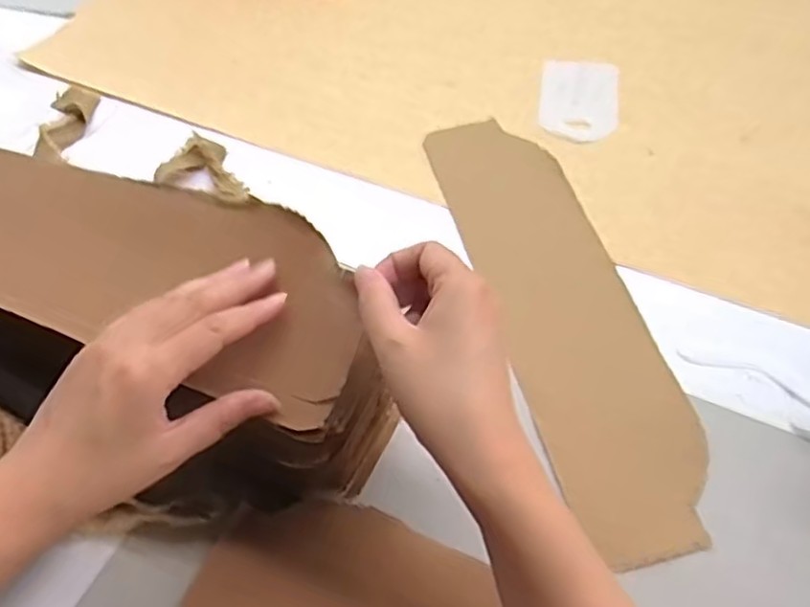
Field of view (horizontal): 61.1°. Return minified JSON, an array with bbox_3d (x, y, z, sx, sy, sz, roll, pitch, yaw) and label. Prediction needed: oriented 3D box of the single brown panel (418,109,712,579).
[{"bbox_3d":[0.119,-0.007,0.536,0.106,0.011,0.404,-15,55,-4],"label":"single brown panel"}]

